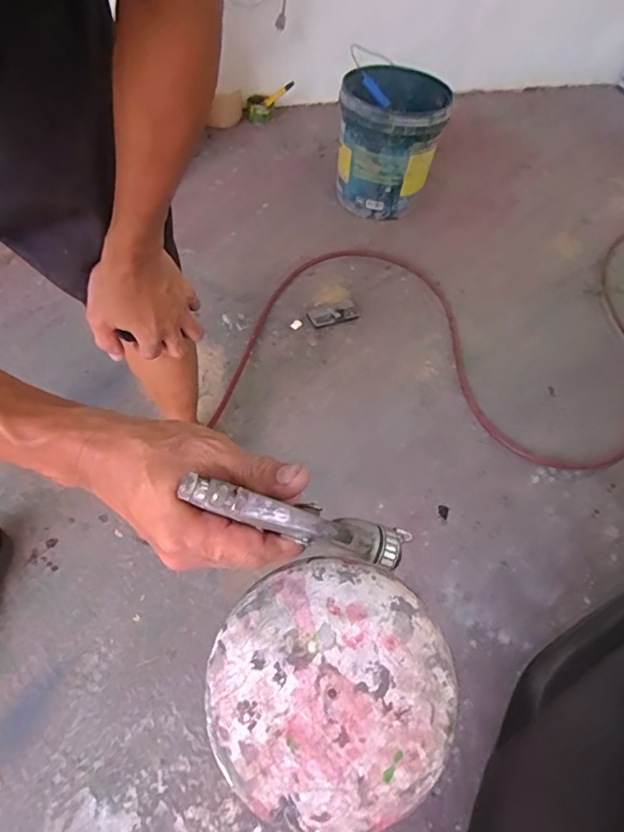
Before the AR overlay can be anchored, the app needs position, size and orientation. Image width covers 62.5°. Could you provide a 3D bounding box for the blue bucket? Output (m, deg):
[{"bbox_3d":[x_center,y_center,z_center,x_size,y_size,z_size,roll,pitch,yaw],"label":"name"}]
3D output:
[{"bbox_3d":[0.236,-0.842,1.577,0.305,0.359,0.361,13,53,5],"label":"blue bucket"}]

